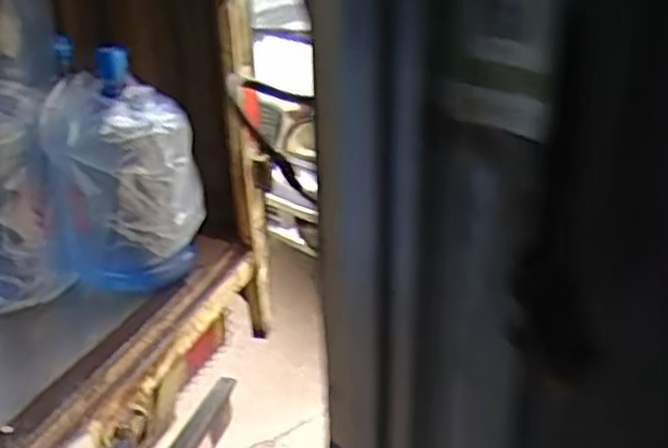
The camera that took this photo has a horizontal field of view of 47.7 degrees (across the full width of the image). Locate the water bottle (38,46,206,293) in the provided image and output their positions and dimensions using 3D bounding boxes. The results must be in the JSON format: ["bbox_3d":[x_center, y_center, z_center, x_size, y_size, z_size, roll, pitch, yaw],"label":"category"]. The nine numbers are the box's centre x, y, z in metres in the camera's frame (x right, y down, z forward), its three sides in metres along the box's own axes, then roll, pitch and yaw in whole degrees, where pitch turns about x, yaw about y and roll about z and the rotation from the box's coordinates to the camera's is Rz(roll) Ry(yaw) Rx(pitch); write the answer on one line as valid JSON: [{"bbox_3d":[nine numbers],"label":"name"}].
[{"bbox_3d":[-0.446,-0.105,1.619,0.303,0.455,0.264,-9,27,-15],"label":"water bottle"}]

